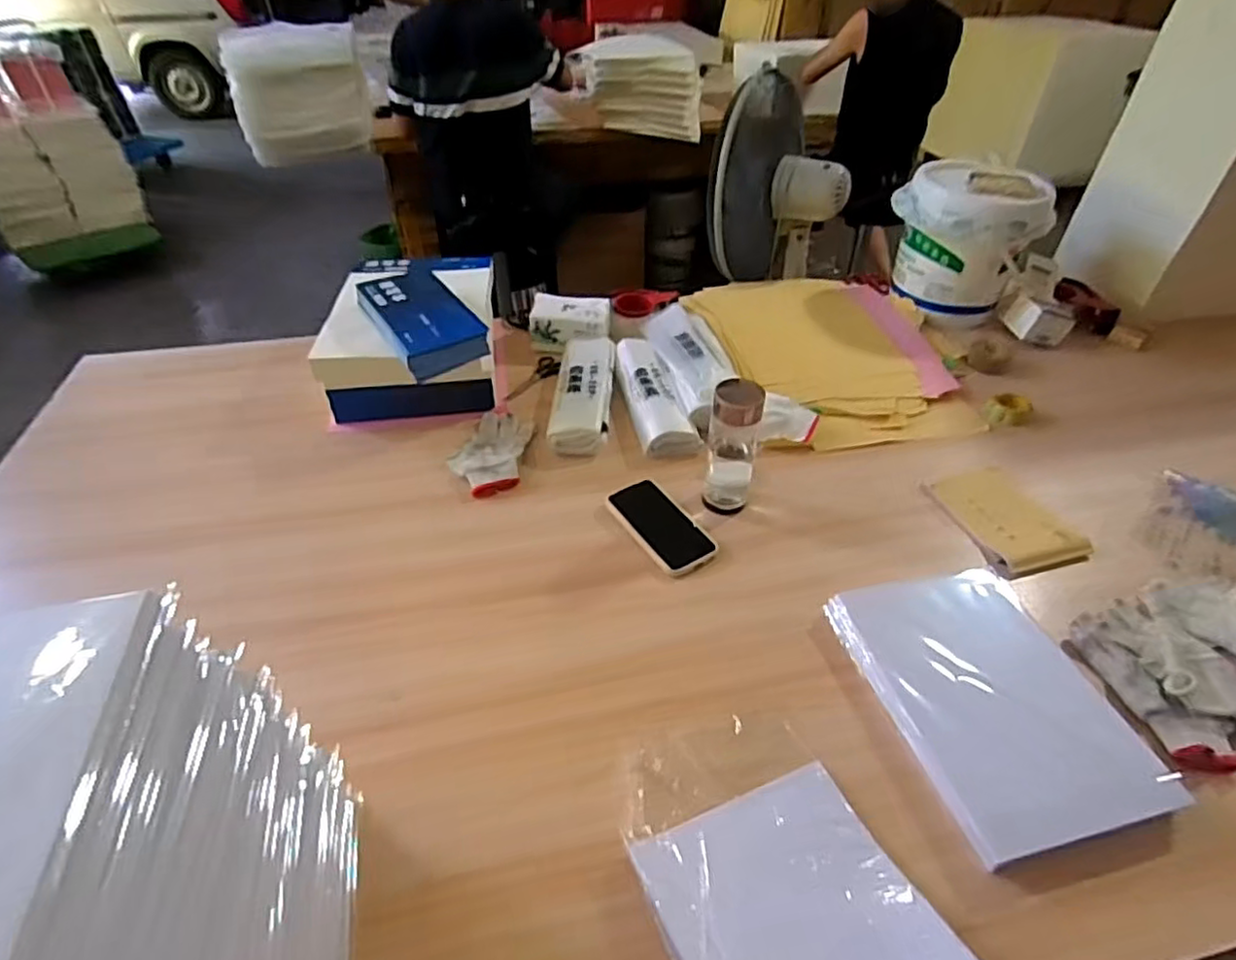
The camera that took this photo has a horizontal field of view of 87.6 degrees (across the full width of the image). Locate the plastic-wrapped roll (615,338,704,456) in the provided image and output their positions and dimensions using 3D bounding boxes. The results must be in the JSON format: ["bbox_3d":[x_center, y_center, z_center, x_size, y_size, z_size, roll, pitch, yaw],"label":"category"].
[{"bbox_3d":[0.056,-0.146,1.094,0.086,0.040,0.315,-7,42,-9],"label":"plastic-wrapped roll"}]

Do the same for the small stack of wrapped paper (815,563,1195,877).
[{"bbox_3d":[0.396,0.221,0.689,0.230,0.037,0.298,-9,42,-11],"label":"small stack of wrapped paper"}]

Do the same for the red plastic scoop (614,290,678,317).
[{"bbox_3d":[0.061,-0.359,1.288,0.152,0.034,0.046,-19,45,-21],"label":"red plastic scoop"}]

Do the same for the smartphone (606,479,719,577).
[{"bbox_3d":[0.059,0.062,0.878,0.090,0.017,0.167,-22,46,-24],"label":"smartphone"}]

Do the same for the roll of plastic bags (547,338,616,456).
[{"bbox_3d":[-0.056,-0.154,1.097,0.090,0.047,0.298,2,41,2],"label":"roll of plastic bags"}]

